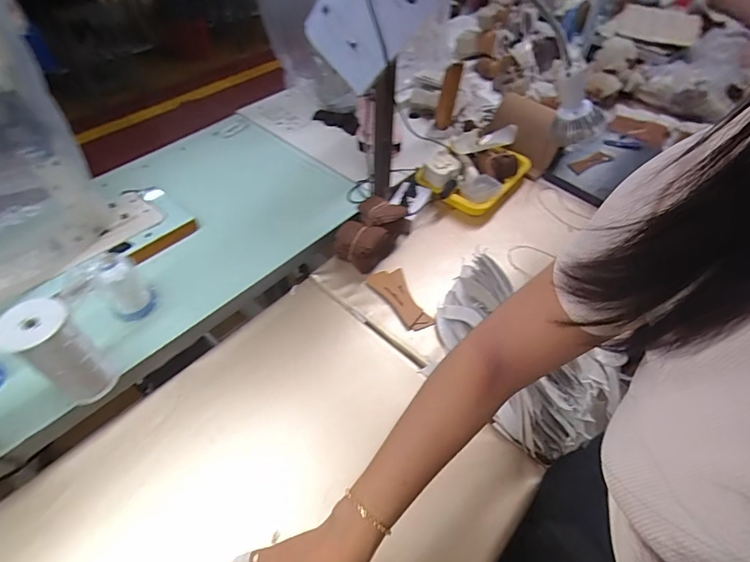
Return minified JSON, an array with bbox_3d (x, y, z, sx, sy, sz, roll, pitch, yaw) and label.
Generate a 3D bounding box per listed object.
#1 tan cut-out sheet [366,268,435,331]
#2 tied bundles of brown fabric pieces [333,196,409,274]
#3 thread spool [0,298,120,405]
[{"bbox_3d":[0.045,0.035,0.778,0.071,0.007,0.146,-19,57,-14],"label":"tan cut-out sheet"},{"bbox_3d":[-0.008,-0.099,0.829,0.095,0.075,0.155,27,54,18],"label":"tied bundles of brown fabric pieces"},{"bbox_3d":[-0.440,0.102,0.582,0.078,0.150,0.079,27,54,18],"label":"thread spool"}]

